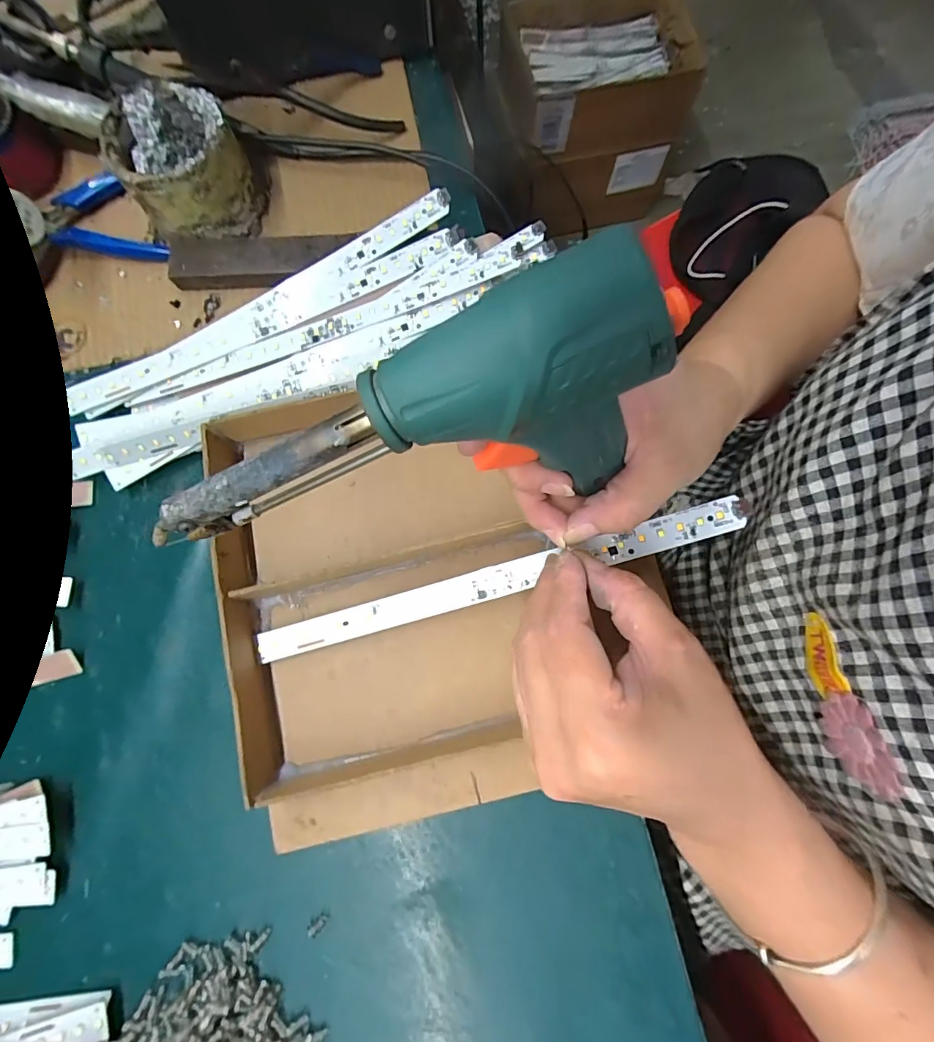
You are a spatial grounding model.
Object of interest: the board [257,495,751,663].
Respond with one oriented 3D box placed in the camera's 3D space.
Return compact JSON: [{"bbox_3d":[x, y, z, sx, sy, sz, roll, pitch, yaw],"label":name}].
[{"bbox_3d":[0.010,0.035,0.261,0.278,0.008,0.018,-17,78,9],"label":"board"}]

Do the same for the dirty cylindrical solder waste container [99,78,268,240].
[{"bbox_3d":[-0.194,-0.247,0.309,0.080,0.064,0.080,0,78,2],"label":"dirty cylindrical solder waste container"}]

